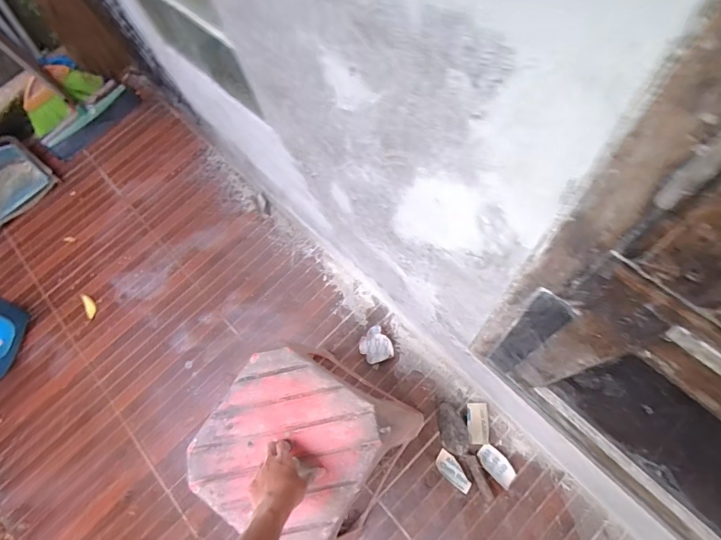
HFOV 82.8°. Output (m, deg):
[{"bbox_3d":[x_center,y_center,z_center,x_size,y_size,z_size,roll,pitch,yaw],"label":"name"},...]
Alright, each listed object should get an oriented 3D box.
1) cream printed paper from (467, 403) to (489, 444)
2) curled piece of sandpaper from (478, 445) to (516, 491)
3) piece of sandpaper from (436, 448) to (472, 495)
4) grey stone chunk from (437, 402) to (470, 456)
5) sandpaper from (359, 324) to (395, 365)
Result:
[{"bbox_3d":[0.307,0.400,1.066,0.052,0.013,0.100,2,68,8],"label":"cream printed paper"},{"bbox_3d":[0.344,0.492,1.031,0.056,0.005,0.105,-39,69,-9],"label":"curled piece of sandpaper"},{"bbox_3d":[0.235,0.512,1.038,0.049,0.009,0.107,-42,70,-10],"label":"piece of sandpaper"},{"bbox_3d":[0.237,0.412,1.061,0.066,0.034,0.131,-20,68,0],"label":"grey stone chunk"},{"bbox_3d":[0.044,0.219,1.168,0.085,0.016,0.101,-36,69,-8],"label":"sandpaper"}]

